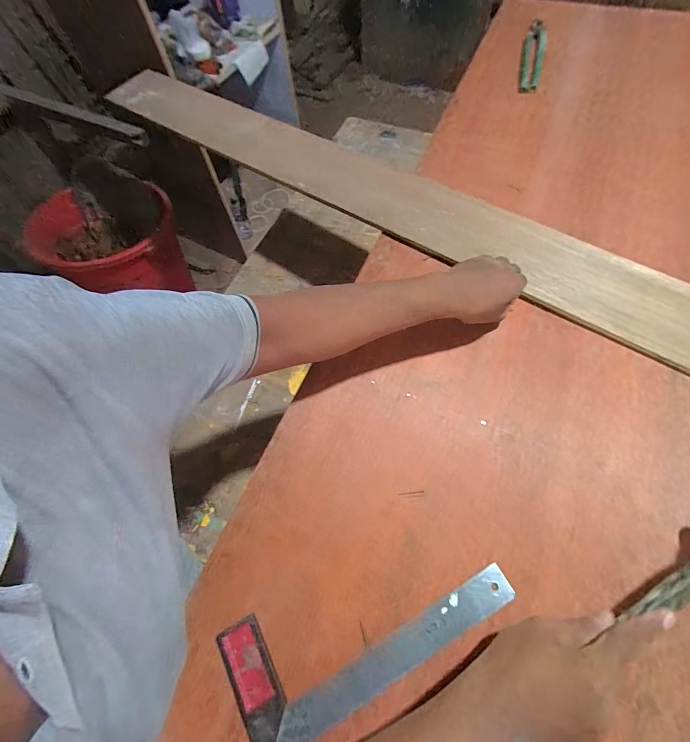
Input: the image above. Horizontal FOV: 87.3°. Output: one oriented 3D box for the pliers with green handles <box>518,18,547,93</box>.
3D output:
[{"bbox_3d":[0.417,-0.703,0.804,0.047,0.020,0.260,15,67,9],"label":"pliers with green handles"}]

